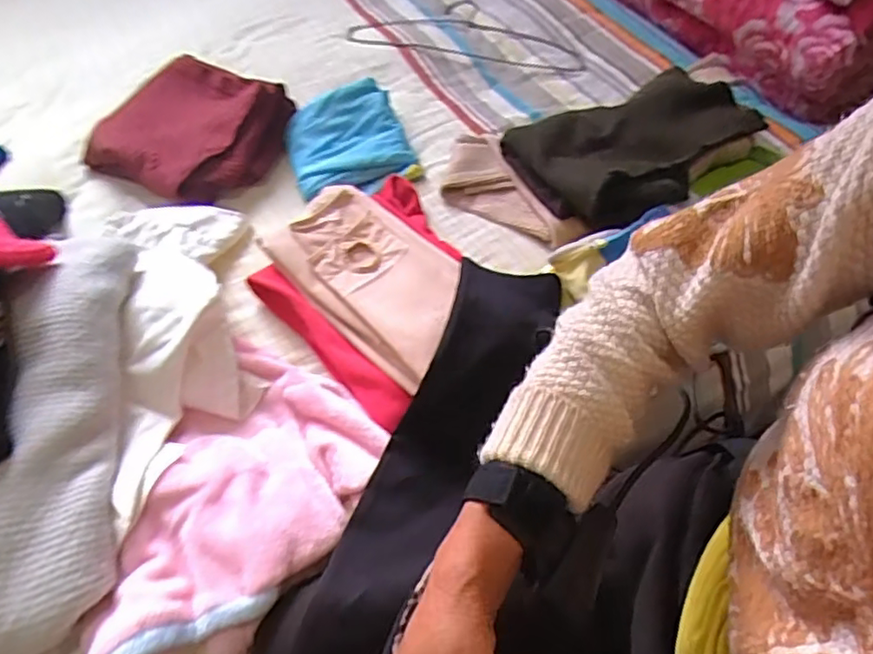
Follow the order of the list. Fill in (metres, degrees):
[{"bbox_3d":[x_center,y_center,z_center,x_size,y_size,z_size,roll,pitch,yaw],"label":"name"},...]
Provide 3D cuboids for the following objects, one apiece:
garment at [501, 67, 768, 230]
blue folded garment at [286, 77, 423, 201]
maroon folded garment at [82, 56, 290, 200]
[{"bbox_3d":[0.249,-0.229,0.805,0.298,0.068,0.185,-31,58,-18],"label":"garment"},{"bbox_3d":[-0.117,-0.252,0.830,0.158,0.069,0.151,-15,54,-8],"label":"blue folded garment"},{"bbox_3d":[-0.332,-0.275,0.856,0.223,0.077,0.212,24,59,19],"label":"maroon folded garment"}]

